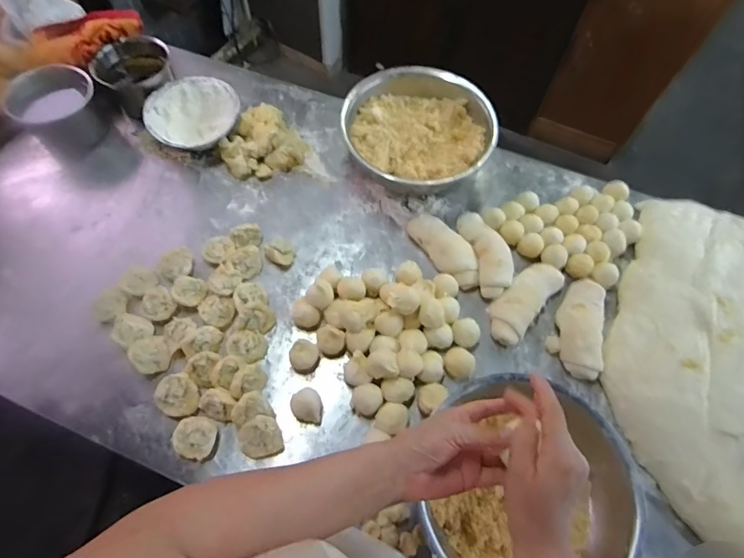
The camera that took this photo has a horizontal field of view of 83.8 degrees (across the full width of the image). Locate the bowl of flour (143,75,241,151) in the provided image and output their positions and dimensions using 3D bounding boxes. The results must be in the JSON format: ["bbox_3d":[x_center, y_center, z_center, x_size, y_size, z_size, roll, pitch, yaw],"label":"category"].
[{"bbox_3d":[-0.370,-0.336,0.863,0.175,0.055,0.177,1,63,-1],"label":"bowl of flour"}]

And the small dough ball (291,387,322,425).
[{"bbox_3d":[-0.096,0.192,0.622,0.043,0.032,0.047,1,63,-1],"label":"small dough ball"}]

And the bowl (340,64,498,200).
[{"bbox_3d":[0.091,-0.284,0.810,0.281,0.108,0.242,-10,64,-7],"label":"bowl"}]

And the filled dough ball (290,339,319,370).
[{"bbox_3d":[-0.106,0.120,0.648,0.042,0.045,0.037,-31,68,-16],"label":"filled dough ball"}]

